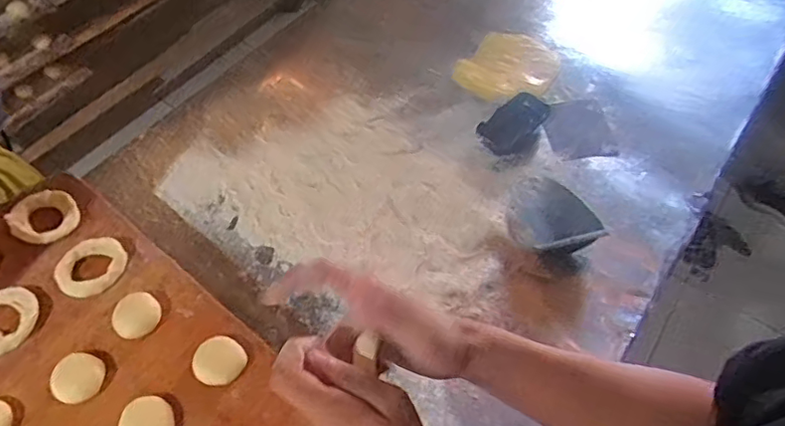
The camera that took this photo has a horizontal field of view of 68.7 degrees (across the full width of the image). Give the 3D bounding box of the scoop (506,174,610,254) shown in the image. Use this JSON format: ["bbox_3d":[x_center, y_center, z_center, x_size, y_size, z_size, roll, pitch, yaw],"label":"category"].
[{"bbox_3d":[0.191,0.000,0.688,0.107,0.039,0.125,-37,64,-23],"label":"scoop"}]

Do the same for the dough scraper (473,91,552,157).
[{"bbox_3d":[0.167,-0.125,0.779,0.055,0.021,0.115,45,67,5],"label":"dough scraper"}]

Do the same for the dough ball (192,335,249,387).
[{"bbox_3d":[-0.158,0.135,0.525,0.042,0.015,0.043,1,56,-1],"label":"dough ball"}]

